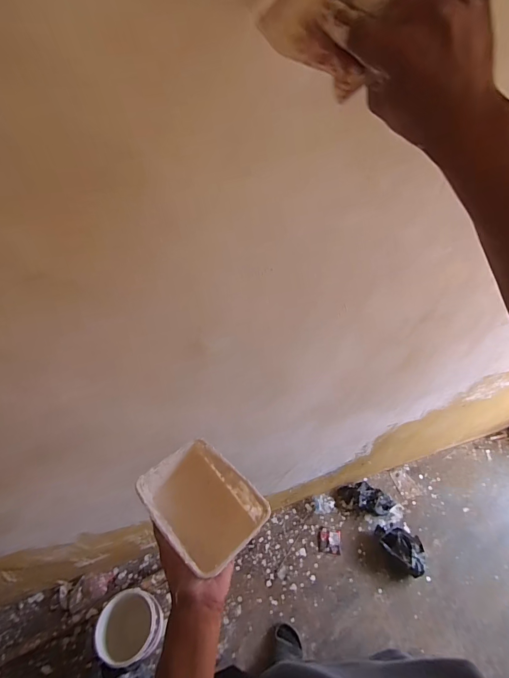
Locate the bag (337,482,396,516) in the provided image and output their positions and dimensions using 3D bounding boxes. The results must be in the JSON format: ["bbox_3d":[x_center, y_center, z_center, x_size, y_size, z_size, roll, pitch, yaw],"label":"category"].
[{"bbox_3d":[0.494,0.705,1.416,0.247,0.079,0.110,15,48,12],"label":"bag"}]

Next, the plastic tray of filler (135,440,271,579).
[{"bbox_3d":[-0.076,0.229,0.457,0.161,0.060,0.121,36,56,28],"label":"plastic tray of filler"}]

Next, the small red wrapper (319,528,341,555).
[{"bbox_3d":[0.315,0.849,1.345,0.093,0.015,0.088,7,47,5],"label":"small red wrapper"}]

